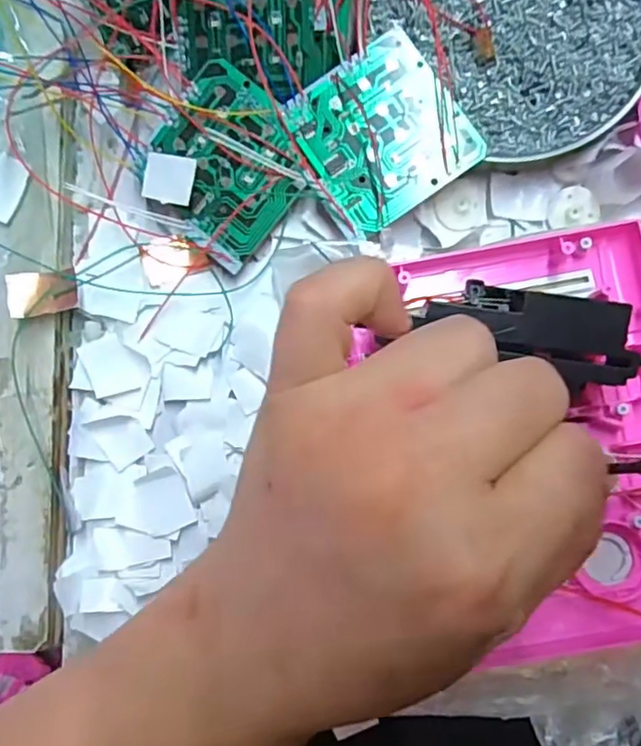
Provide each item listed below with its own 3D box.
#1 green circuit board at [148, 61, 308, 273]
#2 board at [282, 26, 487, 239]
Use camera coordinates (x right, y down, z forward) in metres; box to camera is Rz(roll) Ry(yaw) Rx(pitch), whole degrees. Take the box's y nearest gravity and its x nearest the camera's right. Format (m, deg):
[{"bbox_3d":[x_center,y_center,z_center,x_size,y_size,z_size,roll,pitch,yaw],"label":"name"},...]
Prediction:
[{"bbox_3d":[-0.044,-0.096,0.280,0.069,0.009,0.070,42,88,6],"label":"green circuit board"},{"bbox_3d":[0.028,-0.107,0.277,0.069,0.010,0.070,-35,85,0],"label":"board"}]

